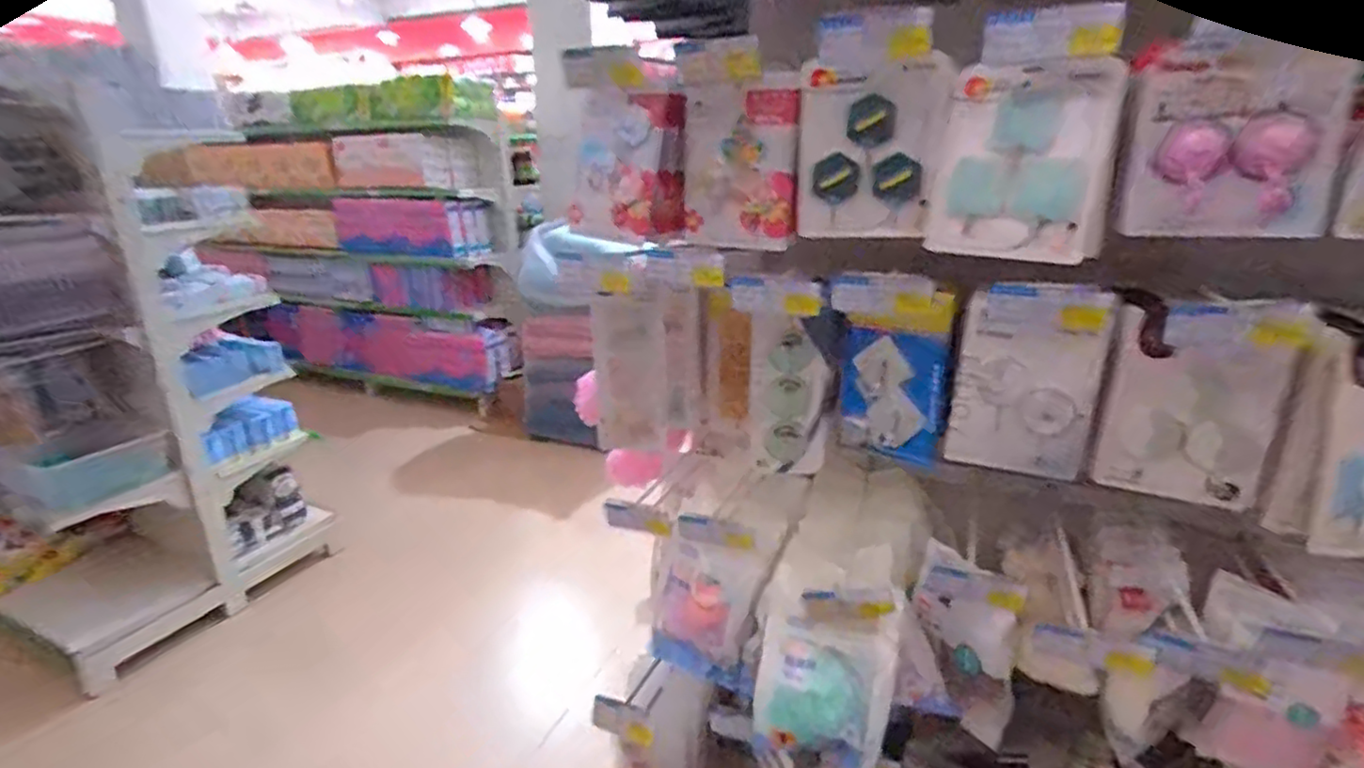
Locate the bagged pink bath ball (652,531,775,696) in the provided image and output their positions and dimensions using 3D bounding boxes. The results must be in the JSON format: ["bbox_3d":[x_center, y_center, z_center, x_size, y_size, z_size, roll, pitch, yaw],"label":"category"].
[{"bbox_3d":[0.026,0.298,0.870,0.159,0.229,0.038,10,21,27],"label":"bagged pink bath ball"}]

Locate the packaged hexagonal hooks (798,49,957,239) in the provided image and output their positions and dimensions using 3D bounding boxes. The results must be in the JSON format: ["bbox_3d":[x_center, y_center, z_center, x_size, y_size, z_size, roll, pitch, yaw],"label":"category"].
[{"bbox_3d":[0.191,-0.234,0.666,0.136,0.165,0.027,5,20,15],"label":"packaged hexagonal hooks"}]

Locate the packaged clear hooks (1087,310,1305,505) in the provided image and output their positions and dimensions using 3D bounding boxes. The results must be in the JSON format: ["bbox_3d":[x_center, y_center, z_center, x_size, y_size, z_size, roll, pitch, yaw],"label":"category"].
[{"bbox_3d":[0.492,0.028,0.638,0.139,0.173,0.036,9,21,26],"label":"packaged clear hooks"}]

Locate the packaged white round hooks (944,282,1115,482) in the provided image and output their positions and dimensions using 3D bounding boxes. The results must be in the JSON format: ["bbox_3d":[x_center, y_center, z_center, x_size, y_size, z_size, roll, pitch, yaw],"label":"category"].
[{"bbox_3d":[0.347,-0.001,0.665,0.124,0.190,0.021,5,20,15],"label":"packaged white round hooks"}]

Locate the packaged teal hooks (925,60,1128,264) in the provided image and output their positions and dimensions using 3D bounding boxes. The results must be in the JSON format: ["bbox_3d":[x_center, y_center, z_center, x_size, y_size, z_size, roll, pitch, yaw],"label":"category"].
[{"bbox_3d":[0.312,-0.201,0.606,0.142,0.160,0.040,10,22,29],"label":"packaged teal hooks"}]

